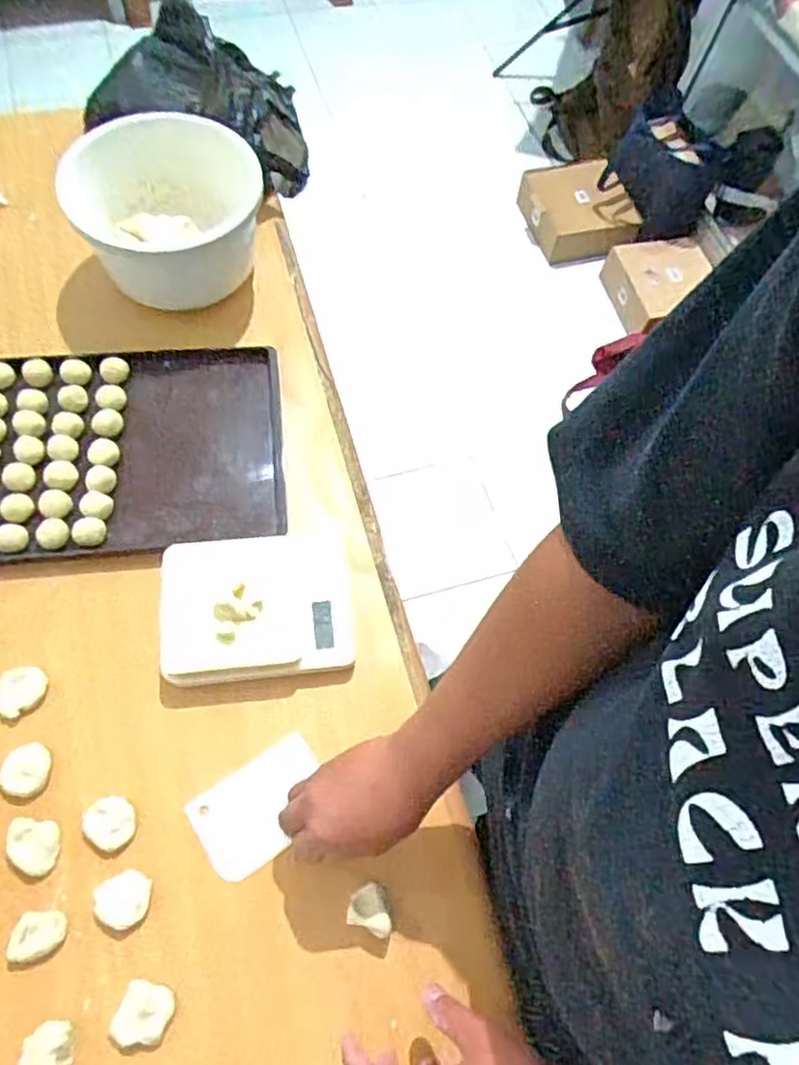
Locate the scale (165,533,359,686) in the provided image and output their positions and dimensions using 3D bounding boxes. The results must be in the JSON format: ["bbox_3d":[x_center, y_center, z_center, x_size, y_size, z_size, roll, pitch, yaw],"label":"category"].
[{"bbox_3d":[-0.133,0.067,0.644,0.173,0.036,0.136,-6,66,-7],"label":"scale"}]

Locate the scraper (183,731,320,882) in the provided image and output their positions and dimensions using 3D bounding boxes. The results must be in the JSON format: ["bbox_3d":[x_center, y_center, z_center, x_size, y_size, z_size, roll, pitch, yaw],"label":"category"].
[{"bbox_3d":[-0.117,0.237,0.589,0.113,0.005,0.076,-30,74,-18],"label":"scraper"}]

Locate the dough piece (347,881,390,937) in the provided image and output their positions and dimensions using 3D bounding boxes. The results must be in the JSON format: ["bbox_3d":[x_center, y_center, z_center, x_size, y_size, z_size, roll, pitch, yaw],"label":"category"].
[{"bbox_3d":[-0.021,0.301,0.546,0.036,0.024,0.032,21,65,5],"label":"dough piece"}]

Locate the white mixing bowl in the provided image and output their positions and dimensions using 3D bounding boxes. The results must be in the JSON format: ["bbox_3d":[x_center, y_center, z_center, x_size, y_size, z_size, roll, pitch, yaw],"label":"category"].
[{"bbox_3d":[-0.265,-0.373,0.802,0.200,0.139,0.202,1,65,-3],"label":"white mixing bowl"}]

